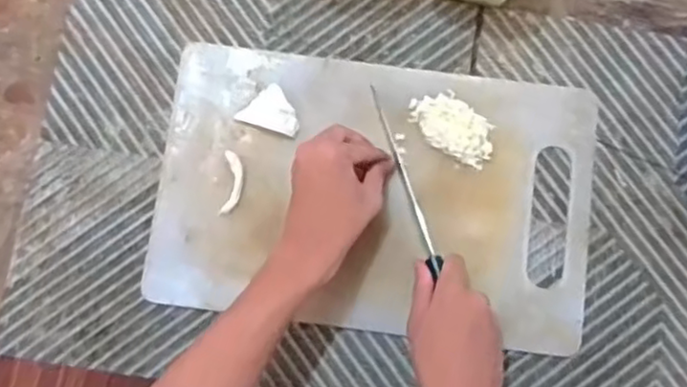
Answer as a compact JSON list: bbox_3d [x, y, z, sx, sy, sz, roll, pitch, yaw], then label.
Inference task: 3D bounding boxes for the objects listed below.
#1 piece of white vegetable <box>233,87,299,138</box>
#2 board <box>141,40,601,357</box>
[{"bbox_3d":[-0.066,-0.080,0.642,0.058,0.008,0.041,19,80,4],"label":"piece of white vegetable"},{"bbox_3d":[0.029,0.000,0.631,0.393,0.016,0.244,8,80,2],"label":"board"}]

